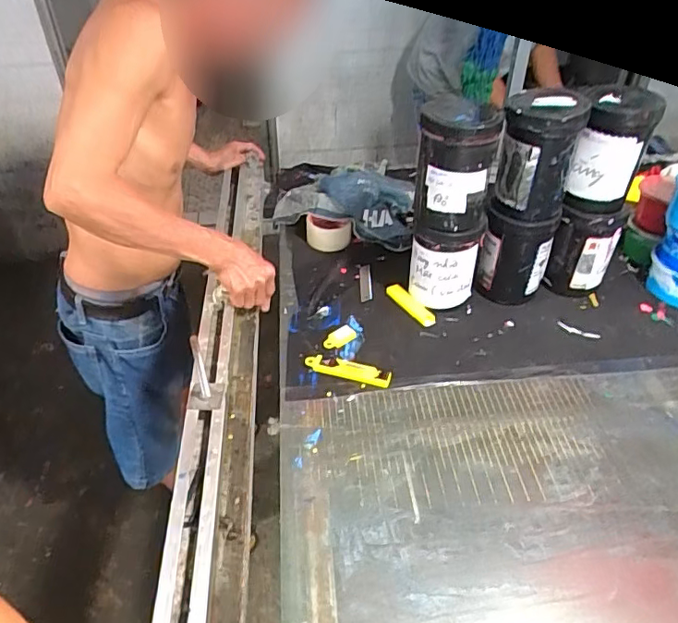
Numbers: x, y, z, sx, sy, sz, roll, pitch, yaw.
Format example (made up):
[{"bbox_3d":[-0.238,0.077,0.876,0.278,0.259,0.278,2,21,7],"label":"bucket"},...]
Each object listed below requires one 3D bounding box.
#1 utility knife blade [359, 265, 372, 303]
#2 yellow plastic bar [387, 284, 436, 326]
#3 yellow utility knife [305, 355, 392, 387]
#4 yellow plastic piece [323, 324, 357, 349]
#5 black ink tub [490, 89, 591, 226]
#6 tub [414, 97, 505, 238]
[{"bbox_3d":[0.047,-0.052,0.965,0.020,0.009,0.097,0,40,-1],"label":"utility knife blade"},{"bbox_3d":[0.121,-0.012,0.925,0.024,0.018,0.106,-23,46,-26],"label":"yellow plastic bar"},{"bbox_3d":[0.014,0.084,0.803,0.124,0.015,0.030,14,41,15],"label":"yellow utility knife"},{"bbox_3d":[0.002,0.043,0.855,0.055,0.018,0.024,-29,48,-31],"label":"yellow plastic piece"},{"bbox_3d":[0.303,-0.244,0.858,0.117,0.165,0.118,16,42,17],"label":"black ink tub"},{"bbox_3d":[0.175,-0.218,0.838,0.113,0.177,0.118,5,41,5],"label":"tub"}]

